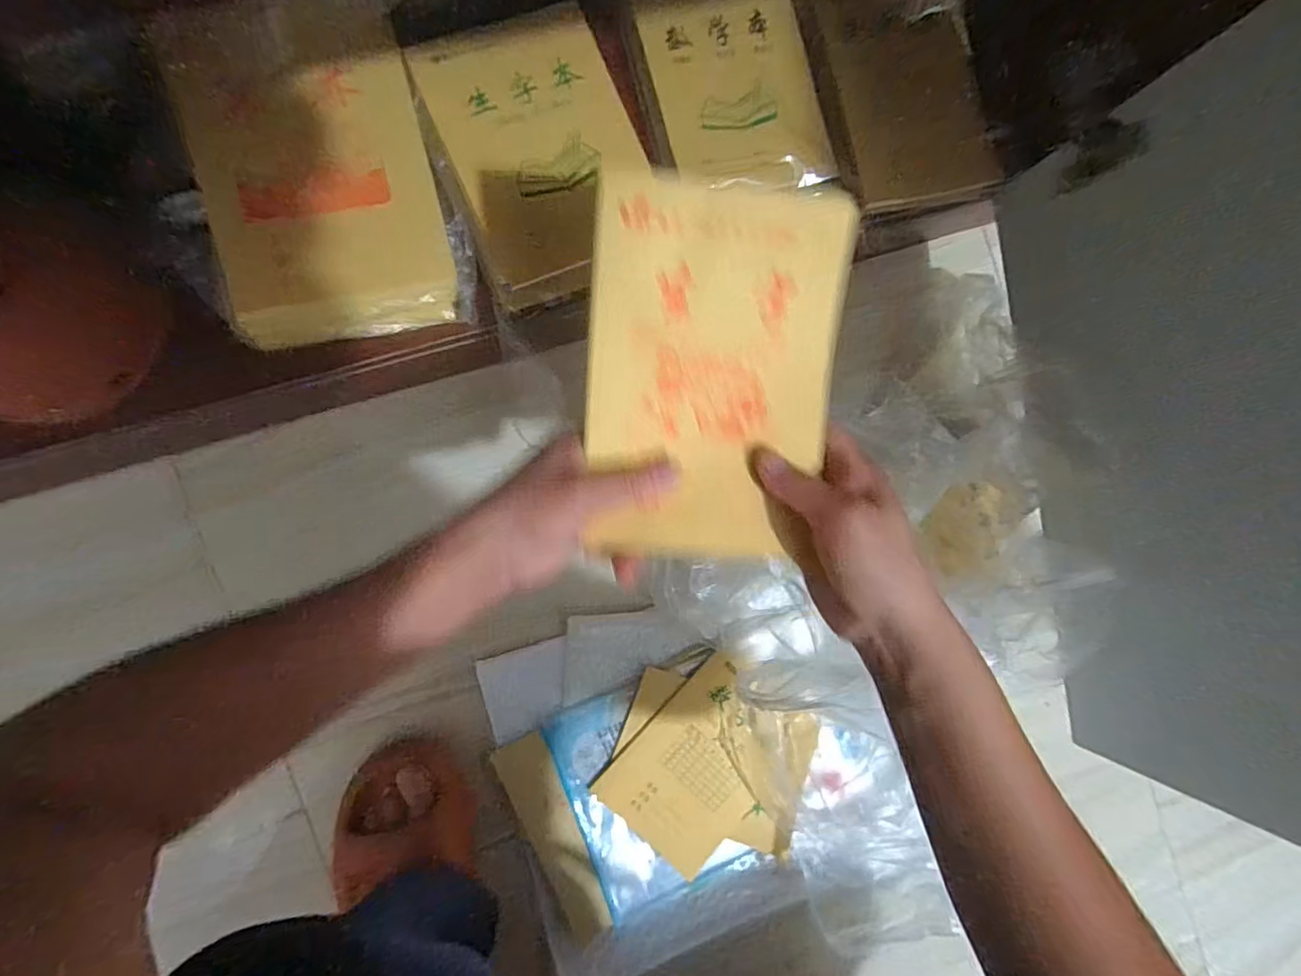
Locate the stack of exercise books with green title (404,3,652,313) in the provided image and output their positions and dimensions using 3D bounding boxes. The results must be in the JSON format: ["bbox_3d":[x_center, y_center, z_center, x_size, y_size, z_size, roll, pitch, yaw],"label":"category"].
[{"bbox_3d":[-0.075,-0.235,0.413,0.133,0.022,0.183,-23,94,-10],"label":"stack of exercise books with green title"}]

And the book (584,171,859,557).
[{"bbox_3d":[0.033,-0.055,0.306,0.129,0.011,0.189,2,107,-12],"label":"book"}]

